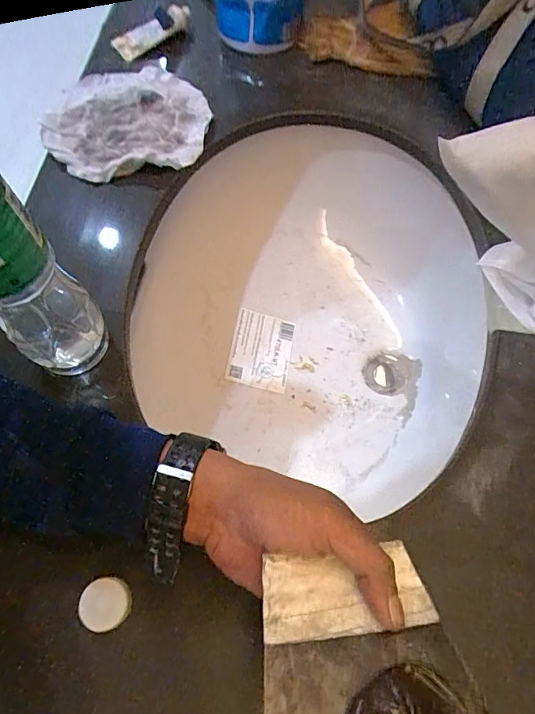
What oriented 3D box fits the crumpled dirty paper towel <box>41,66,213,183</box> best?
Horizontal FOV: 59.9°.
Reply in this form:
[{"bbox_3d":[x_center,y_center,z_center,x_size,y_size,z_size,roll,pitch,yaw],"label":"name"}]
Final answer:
[{"bbox_3d":[-0.149,-0.254,0.493,0.165,0.025,0.157,-8,66,-3],"label":"crumpled dirty paper towel"}]

